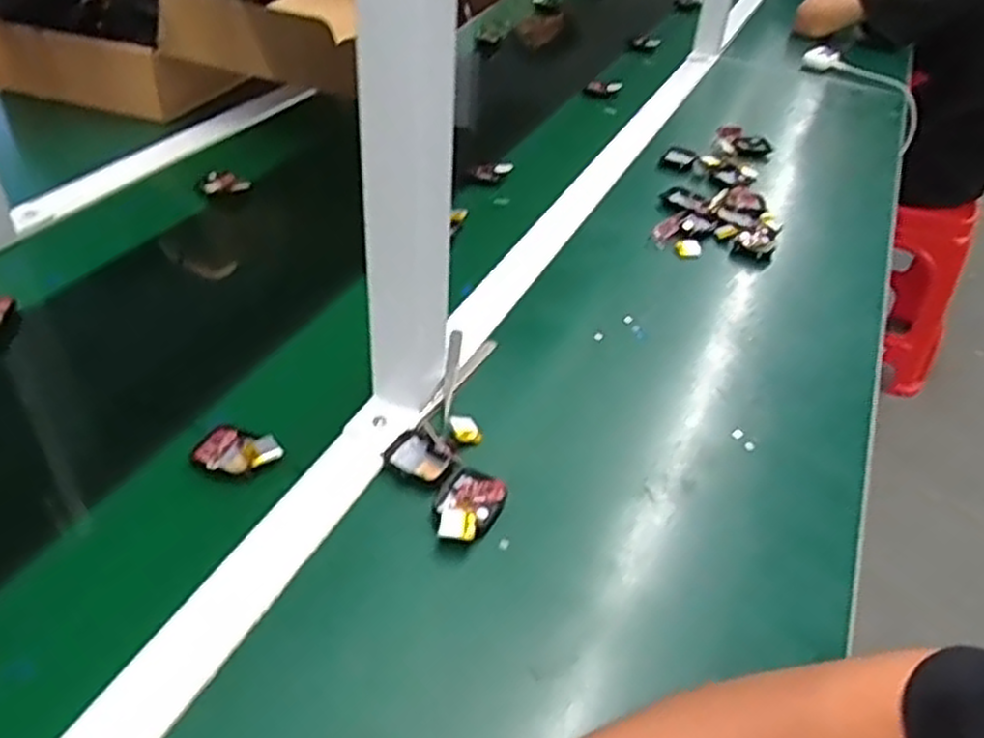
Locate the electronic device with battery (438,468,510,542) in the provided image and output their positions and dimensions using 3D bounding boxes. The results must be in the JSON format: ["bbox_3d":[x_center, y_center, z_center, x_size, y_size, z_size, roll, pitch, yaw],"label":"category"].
[{"bbox_3d":[-0.015,0.086,0.482,0.038,0.014,0.060,19,40,16],"label":"electronic device with battery"}]

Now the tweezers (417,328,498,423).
[{"bbox_3d":[-0.025,0.005,0.572,0.037,0.012,0.118,11,39,6],"label":"tweezers"}]

